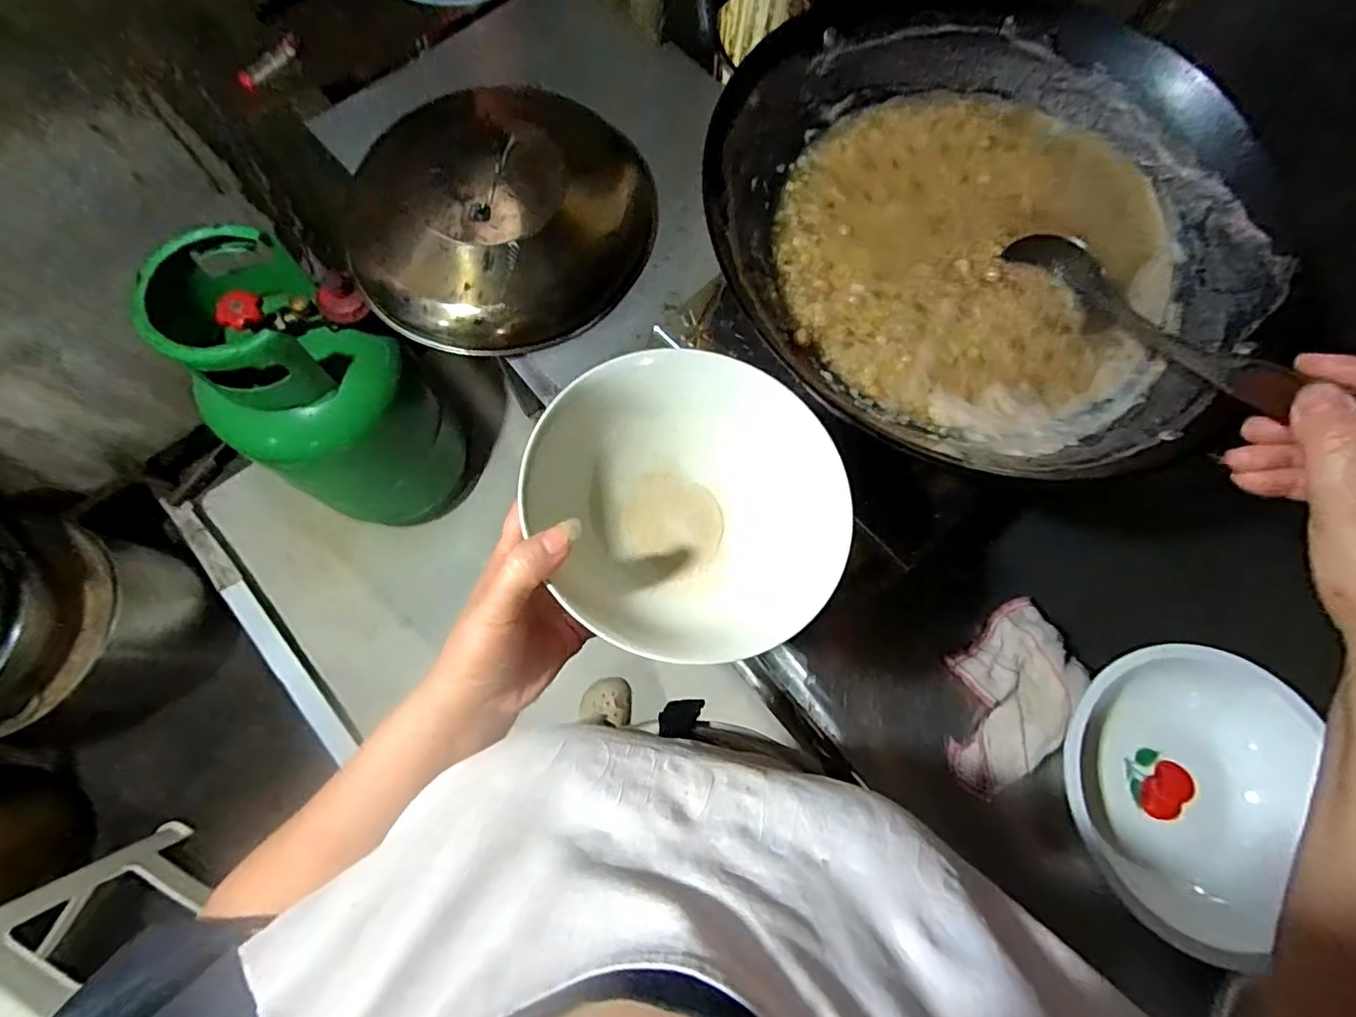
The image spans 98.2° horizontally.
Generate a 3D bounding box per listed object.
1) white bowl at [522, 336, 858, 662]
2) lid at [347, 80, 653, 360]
[{"bbox_3d":[0.009,-0.004,0.339,0.168,0.068,0.175,1,73,-2],"label":"white bowl"},{"bbox_3d":[-0.194,-0.306,0.617,0.308,0.080,0.264,12,73,1],"label":"lid"}]

